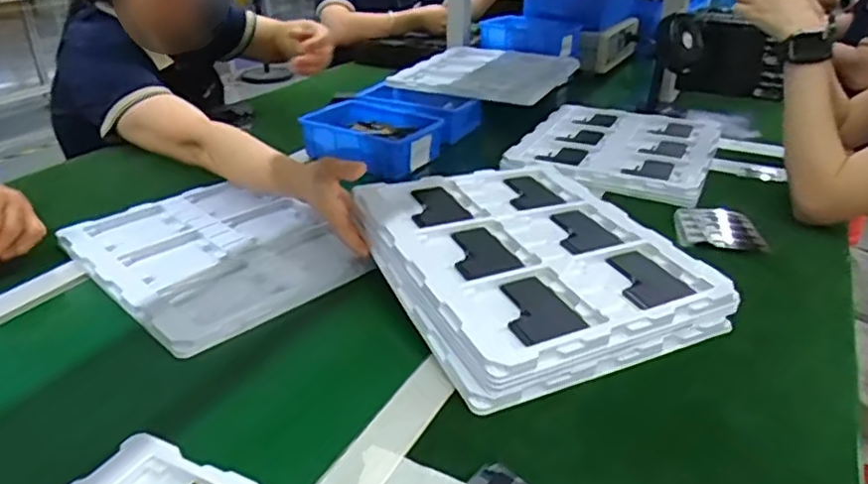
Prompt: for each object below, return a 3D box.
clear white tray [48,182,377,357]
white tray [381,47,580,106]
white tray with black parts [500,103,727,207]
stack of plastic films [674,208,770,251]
[{"bbox_3d":[-0.250,0.006,0.761,0.261,0.016,0.320,-23,36,-37],"label":"clear white tray"},{"bbox_3d":[0.109,-0.343,1.307,0.276,0.034,0.362,13,31,23],"label":"white tray"},{"bbox_3d":[0.315,-0.166,1.092,0.294,0.033,0.414,12,30,21],"label":"white tray with black parts"},{"bbox_3d":[0.365,-0.017,0.841,0.097,0.018,0.118,6,27,7],"label":"stack of plastic films"}]

